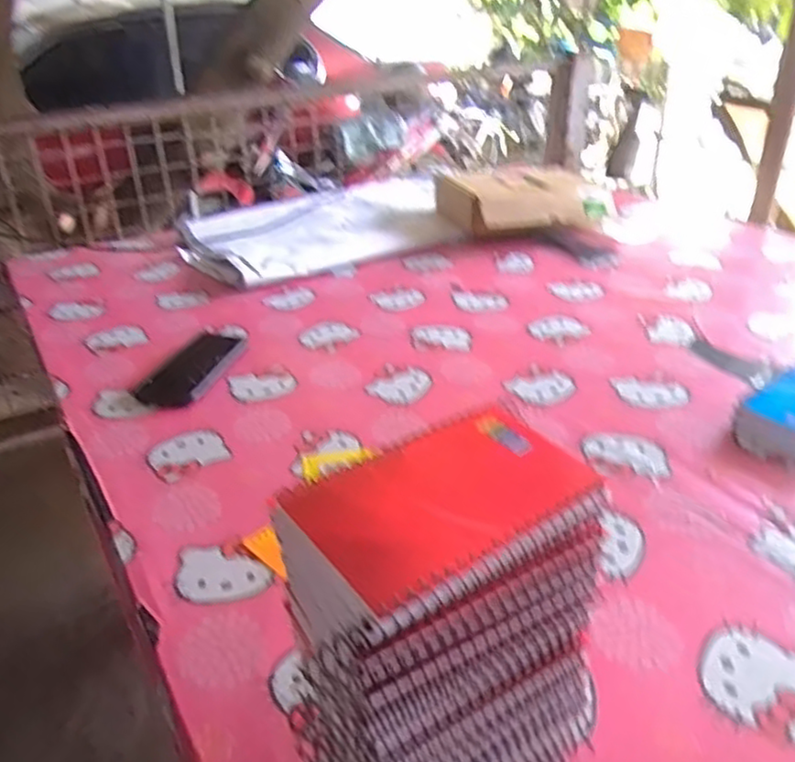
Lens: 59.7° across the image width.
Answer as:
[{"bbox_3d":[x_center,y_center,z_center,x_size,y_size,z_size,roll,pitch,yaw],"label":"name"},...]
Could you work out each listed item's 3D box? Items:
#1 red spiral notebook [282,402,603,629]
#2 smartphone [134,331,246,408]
[{"bbox_3d":[0.021,0.050,0.313,0.129,0.011,0.085,-21,35,-29],"label":"red spiral notebook"},{"bbox_3d":[-0.249,-0.024,0.871,0.086,0.012,0.180,7,31,14],"label":"smartphone"}]

